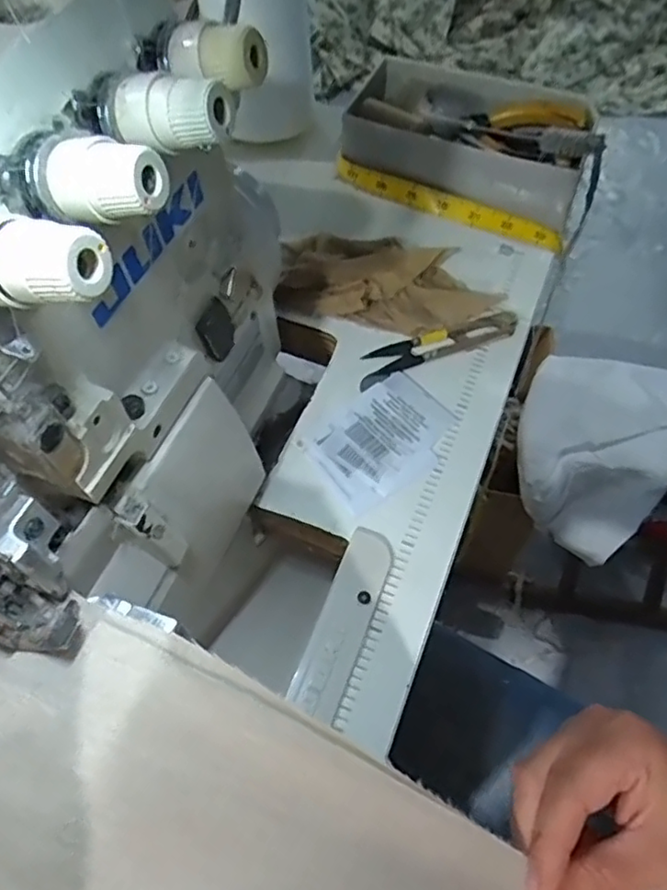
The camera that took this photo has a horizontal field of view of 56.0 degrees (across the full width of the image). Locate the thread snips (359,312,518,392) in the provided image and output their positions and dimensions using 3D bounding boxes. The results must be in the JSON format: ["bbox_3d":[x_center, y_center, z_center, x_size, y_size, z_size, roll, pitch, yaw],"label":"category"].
[{"bbox_3d":[0.065,-0.064,0.401,0.113,0.011,0.024,-23,60,-11],"label":"thread snips"}]

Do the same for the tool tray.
[{"bbox_3d":[0.105,-0.233,0.476,0.181,0.052,0.114,22,61,14],"label":"tool tray"}]

